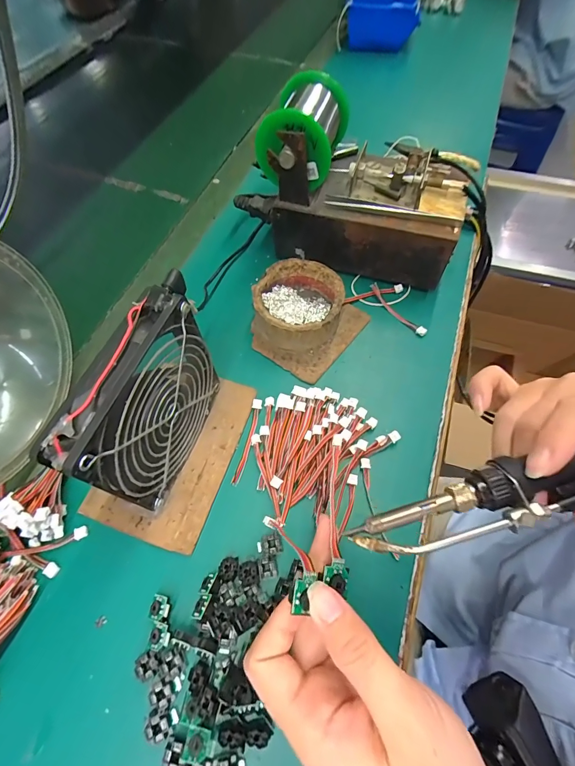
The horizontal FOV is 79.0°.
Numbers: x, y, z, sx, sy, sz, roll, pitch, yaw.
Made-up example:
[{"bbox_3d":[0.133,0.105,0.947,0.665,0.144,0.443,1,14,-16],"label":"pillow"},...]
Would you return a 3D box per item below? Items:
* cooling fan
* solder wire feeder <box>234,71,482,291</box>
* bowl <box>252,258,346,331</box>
[{"bbox_3d":[-0.089,0.016,0.242,0.027,0.132,0.123,17,63,9],"label":"cooling fan"},{"bbox_3d":[0.067,-0.201,0.355,0.221,0.130,0.113,17,64,9],"label":"solder wire feeder"},{"bbox_3d":[0.011,-0.076,0.340,0.081,0.043,0.080,0,62,0],"label":"bowl"}]

